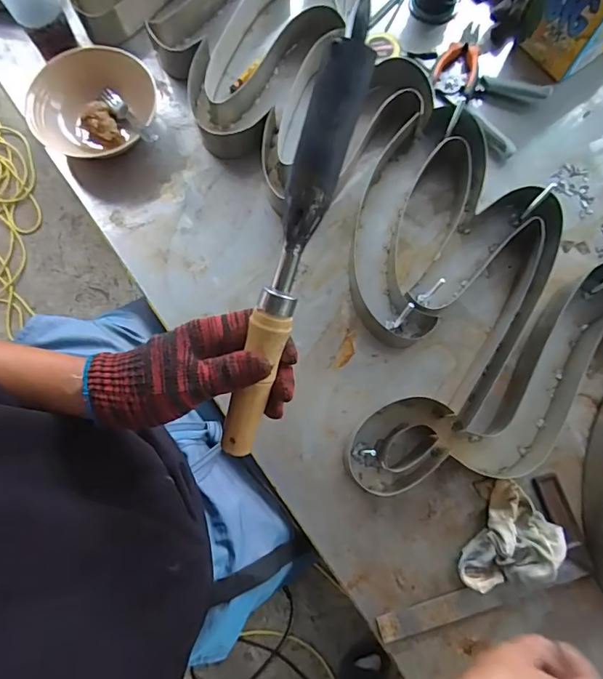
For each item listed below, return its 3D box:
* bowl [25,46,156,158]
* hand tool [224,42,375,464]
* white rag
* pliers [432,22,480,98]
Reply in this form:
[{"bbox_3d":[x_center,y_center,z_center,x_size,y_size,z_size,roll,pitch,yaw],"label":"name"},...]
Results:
[{"bbox_3d":[-0.277,-0.312,0.628,0.152,0.079,0.167,0,77,0],"label":"bowl"},{"bbox_3d":[-0.010,-0.042,0.320,0.029,0.020,0.286,19,111,5],"label":"hand tool"},{"bbox_3d":[0.236,0.230,0.513,0.081,0.042,0.119,30,79,7],"label":"white rag"},{"bbox_3d":[0.239,-0.419,0.672,0.057,0.016,0.130,24,78,6],"label":"pliers"}]

